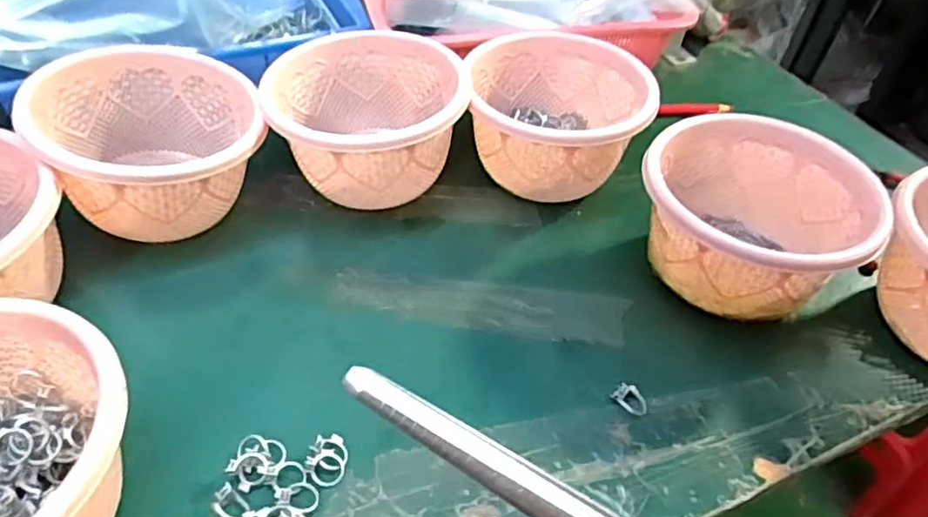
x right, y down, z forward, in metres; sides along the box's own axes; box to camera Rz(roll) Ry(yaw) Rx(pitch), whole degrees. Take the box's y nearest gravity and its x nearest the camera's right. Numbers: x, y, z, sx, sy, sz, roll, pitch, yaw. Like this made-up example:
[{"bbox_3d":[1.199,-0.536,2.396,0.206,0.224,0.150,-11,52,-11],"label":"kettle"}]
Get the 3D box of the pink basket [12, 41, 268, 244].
[{"bbox_3d":[-0.215,-0.079,0.458,0.141,0.085,0.139,-15,49,-19],"label":"pink basket"}]

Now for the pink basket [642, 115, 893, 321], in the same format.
[{"bbox_3d":[0.193,-0.020,0.445,0.132,0.095,0.139,2,46,-2],"label":"pink basket"}]

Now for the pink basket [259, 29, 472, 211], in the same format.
[{"bbox_3d":[-0.072,-0.104,0.495,0.146,0.079,0.137,5,46,0],"label":"pink basket"}]

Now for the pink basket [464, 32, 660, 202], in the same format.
[{"bbox_3d":[0.072,-0.107,0.524,0.140,0.094,0.130,2,46,-2],"label":"pink basket"}]

